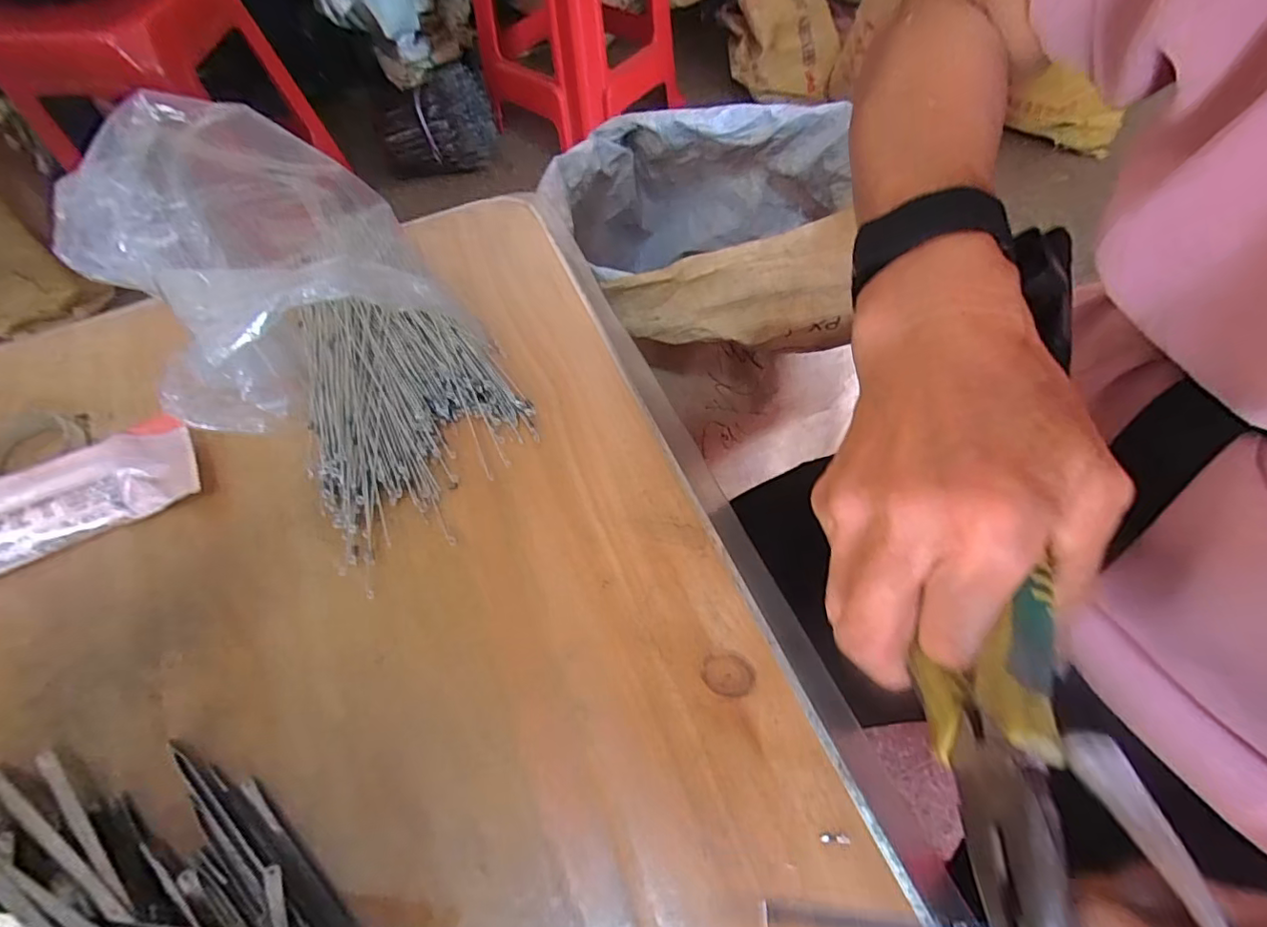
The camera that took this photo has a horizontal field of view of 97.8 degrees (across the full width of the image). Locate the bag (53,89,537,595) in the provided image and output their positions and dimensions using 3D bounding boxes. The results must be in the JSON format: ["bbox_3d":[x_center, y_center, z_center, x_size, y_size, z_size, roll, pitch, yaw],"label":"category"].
[{"bbox_3d":[-0.160,-0.072,0.268,0.133,0.097,0.215,-39,66,-18],"label":"bag"}]

